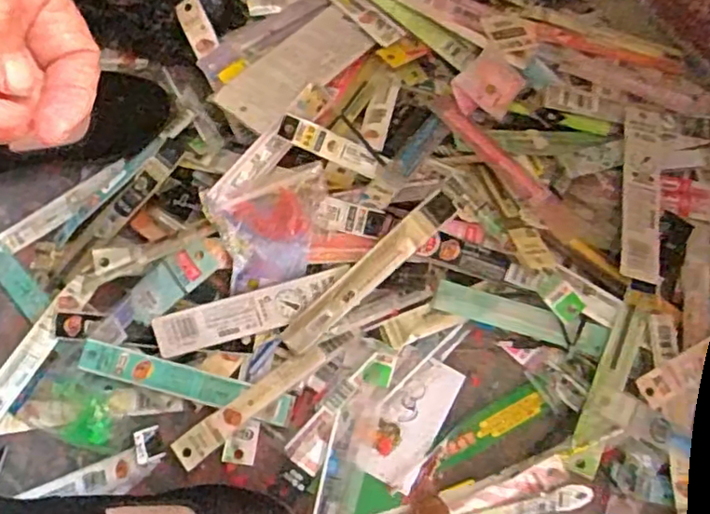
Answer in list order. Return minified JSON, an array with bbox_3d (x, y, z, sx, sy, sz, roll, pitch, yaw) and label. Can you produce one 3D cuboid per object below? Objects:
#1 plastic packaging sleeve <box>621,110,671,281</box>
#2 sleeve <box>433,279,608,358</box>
[{"bbox_3d":[0.255,-0.061,0.542,0.041,0.013,0.175,17,64,0],"label":"plastic packaging sleeve"},{"bbox_3d":[0.141,0.053,0.524,0.148,0.009,0.026,16,97,1],"label":"sleeve"}]

